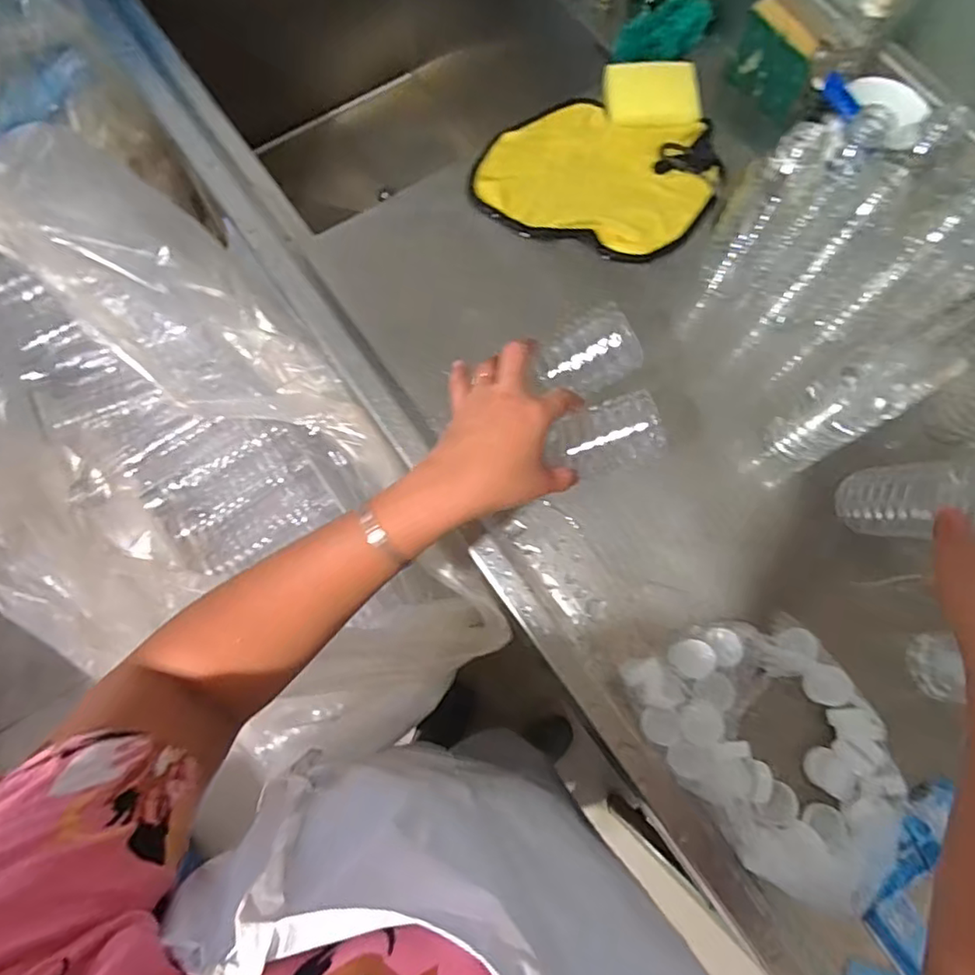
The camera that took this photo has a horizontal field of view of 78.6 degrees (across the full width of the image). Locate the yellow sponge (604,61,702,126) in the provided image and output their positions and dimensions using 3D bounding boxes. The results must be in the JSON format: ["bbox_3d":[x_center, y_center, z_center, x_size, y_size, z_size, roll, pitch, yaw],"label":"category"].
[{"bbox_3d":[0.185,-0.439,0.664,0.103,0.027,0.069,3,73,-1],"label":"yellow sponge"}]

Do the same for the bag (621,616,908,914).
[{"bbox_3d":[0.234,0.202,0.481,0.166,0.039,0.220,-34,77,-12],"label":"bag"}]

